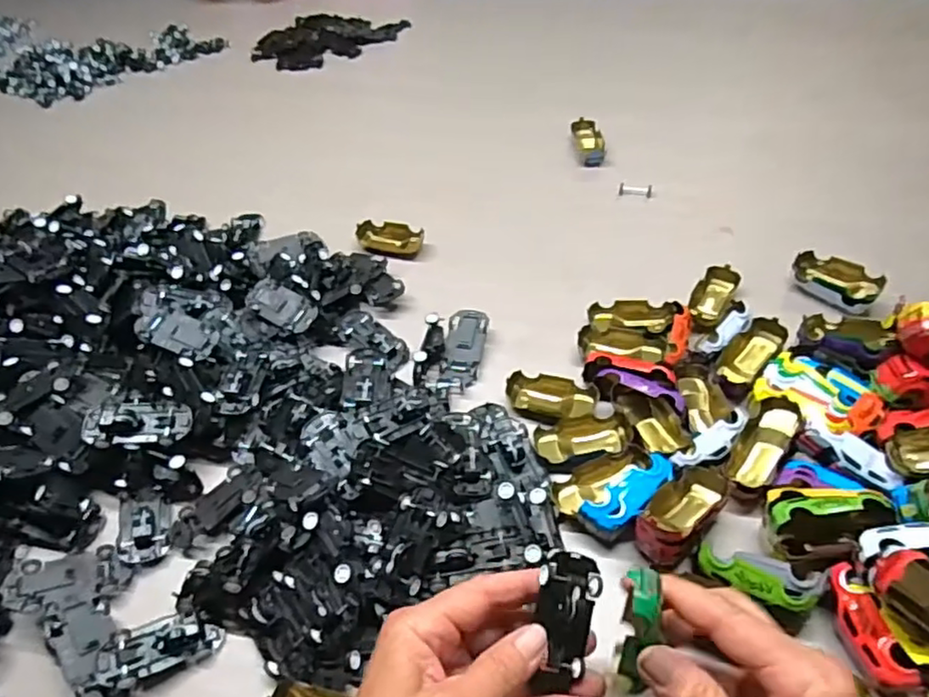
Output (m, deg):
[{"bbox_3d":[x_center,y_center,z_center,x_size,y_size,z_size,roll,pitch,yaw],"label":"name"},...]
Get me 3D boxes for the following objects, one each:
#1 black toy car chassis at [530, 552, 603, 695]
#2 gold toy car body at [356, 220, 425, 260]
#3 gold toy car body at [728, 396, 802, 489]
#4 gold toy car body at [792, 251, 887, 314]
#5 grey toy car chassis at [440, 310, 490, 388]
[{"bbox_3d":[0.050,0.133,0.309,0.027,0.018,0.063,7,85,11],"label":"black toy car chassis"},{"bbox_3d":[-0.069,-0.102,0.589,0.062,0.016,0.037,15,51,18],"label":"gold toy car body"},{"bbox_3d":[0.190,0.062,0.404,0.030,0.022,0.063,18,68,39],"label":"gold toy car body"},{"bbox_3d":[0.294,-0.054,0.505,0.064,0.022,0.034,31,57,29],"label":"gold toy car body"},{"bbox_3d":[0.000,-0.002,0.490,0.031,0.008,0.064,4,64,9],"label":"grey toy car chassis"}]

